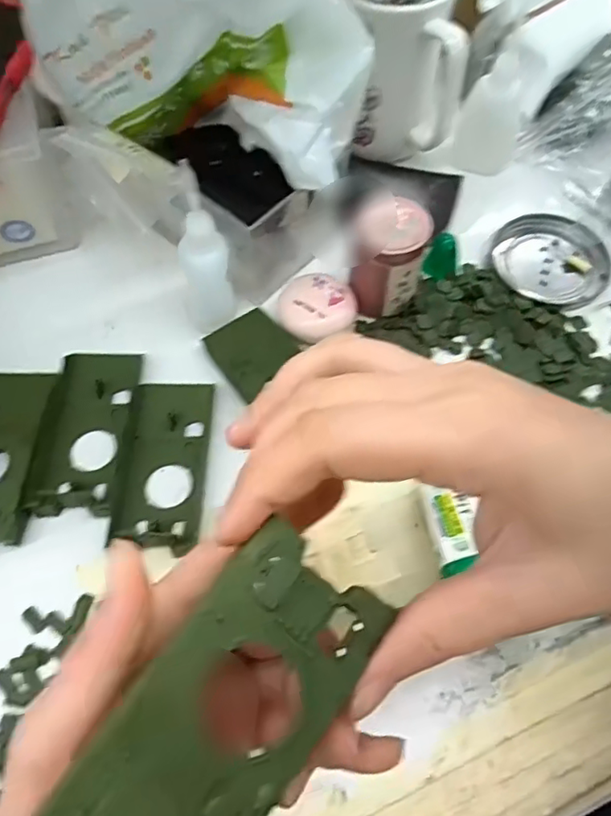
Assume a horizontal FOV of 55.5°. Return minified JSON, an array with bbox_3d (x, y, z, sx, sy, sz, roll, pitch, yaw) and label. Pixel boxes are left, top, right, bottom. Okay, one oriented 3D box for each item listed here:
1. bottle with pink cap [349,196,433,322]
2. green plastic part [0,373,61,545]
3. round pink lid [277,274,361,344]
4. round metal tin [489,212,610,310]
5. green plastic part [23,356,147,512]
[{"bbox_3d":[0.050,-0.093,0.356,0.042,0.060,0.041,0,60,1],"label":"bottle with pink cap"},{"bbox_3d":[-0.173,0.022,0.324,0.046,0.010,0.104,-2,60,0],"label":"green plastic part"},{"bbox_3d":[0.008,-0.064,0.367,0.047,0.018,0.046,0,60,1],"label":"round pink lid"},{"bbox_3d":[0.169,-0.103,0.403,0.074,0.014,0.077,-14,61,-7],"label":"round metal tin"},{"bbox_3d":[-0.127,0.013,0.340,0.047,0.018,0.102,2,60,2],"label":"green plastic part"}]

